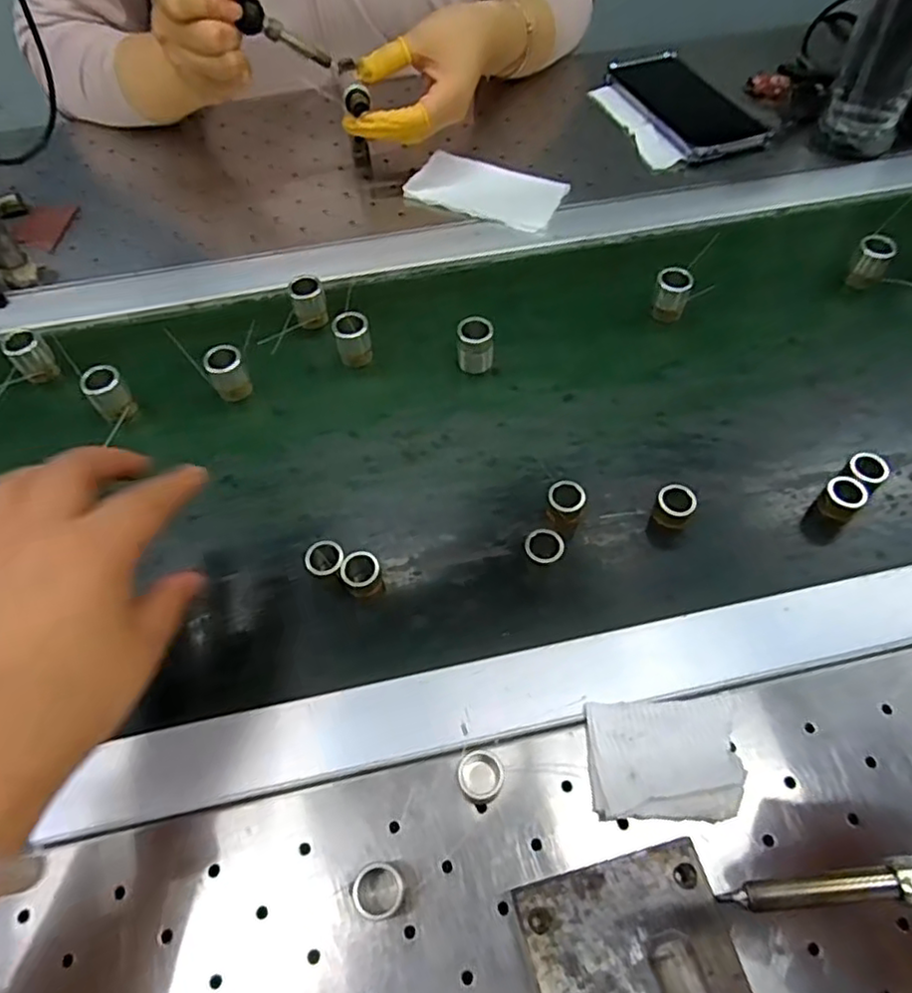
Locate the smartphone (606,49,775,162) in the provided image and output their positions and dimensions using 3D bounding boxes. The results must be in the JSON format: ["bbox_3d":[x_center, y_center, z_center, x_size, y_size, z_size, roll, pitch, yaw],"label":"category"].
[{"bbox_3d":[0.212,-0.377,0.618,0.086,0.016,0.188,-16,59,-9],"label":"smartphone"}]

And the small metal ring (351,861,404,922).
[{"bbox_3d":[-0.031,0.164,0.270,0.019,0.019,0.020,0,58,1],"label":"small metal ring"}]

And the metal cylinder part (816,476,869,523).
[{"bbox_3d":[0.216,0.003,0.367,0.020,0.021,0.022,0,58,1],"label":"metal cylinder part"}]

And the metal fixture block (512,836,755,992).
[{"bbox_3d":[0.070,0.164,0.220,0.076,0.100,0.075,-13,58,-7],"label":"metal fixture block"}]

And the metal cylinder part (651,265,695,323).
[{"bbox_3d":[0.150,-0.141,0.457,0.023,0.033,0.026,18,60,12],"label":"metal cylinder part"}]

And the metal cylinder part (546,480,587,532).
[{"bbox_3d":[0.062,0.005,0.370,0.019,0.023,0.019,0,58,1],"label":"metal cylinder part"}]

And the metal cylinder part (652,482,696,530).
[{"bbox_3d":[0.122,0.008,0.367,0.021,0.023,0.023,0,58,1],"label":"metal cylinder part"}]

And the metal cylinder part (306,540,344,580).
[{"bbox_3d":[-0.070,0.038,0.355,0.020,0.021,0.020,0,58,1],"label":"metal cylinder part"}]

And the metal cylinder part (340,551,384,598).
[{"bbox_3d":[-0.050,0.043,0.351,0.020,0.023,0.018,-31,62,-17],"label":"metal cylinder part"}]

